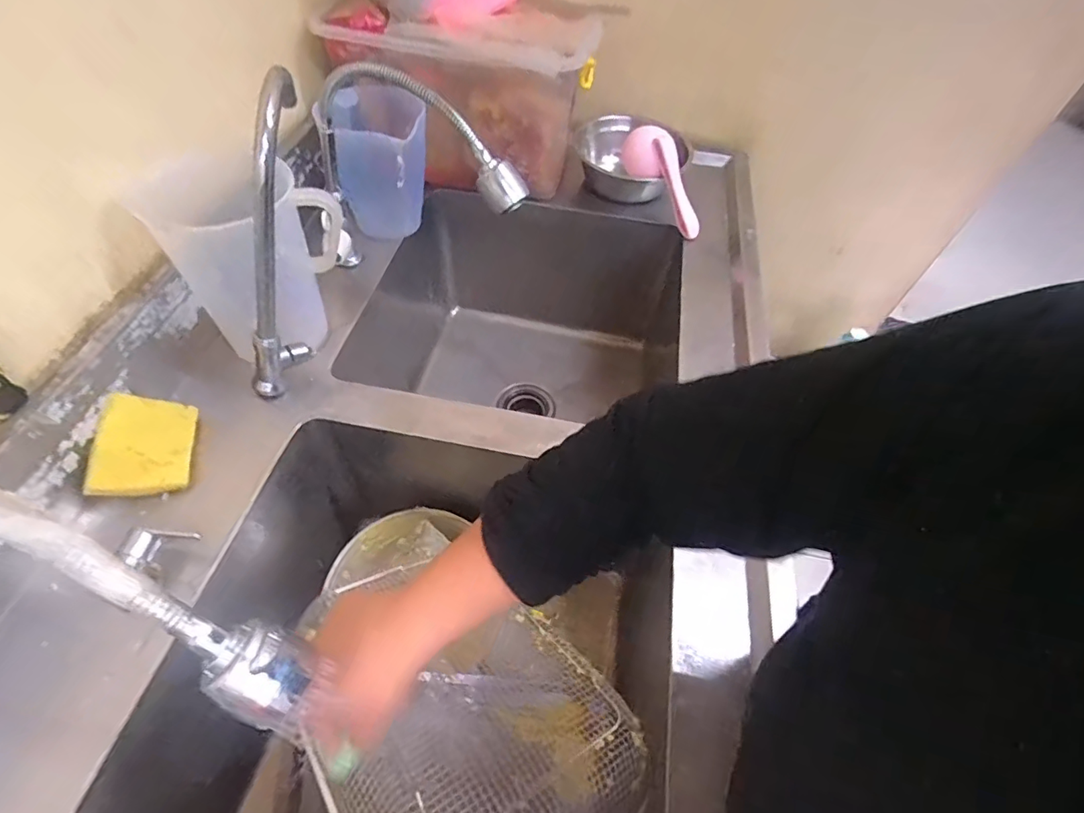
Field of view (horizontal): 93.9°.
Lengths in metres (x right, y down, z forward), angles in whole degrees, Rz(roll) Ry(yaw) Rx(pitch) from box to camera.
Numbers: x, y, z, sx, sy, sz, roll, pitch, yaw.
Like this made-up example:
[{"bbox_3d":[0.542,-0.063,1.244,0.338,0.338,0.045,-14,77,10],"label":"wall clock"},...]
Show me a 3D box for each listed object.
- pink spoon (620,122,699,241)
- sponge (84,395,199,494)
[{"bbox_3d":[0.211,-0.381,0.853,0.050,0.087,0.207,-30,86,-24],"label":"pink spoon"},{"bbox_3d":[-0.416,0.041,0.534,0.082,0.017,0.104,16,62,-42],"label":"sponge"}]

